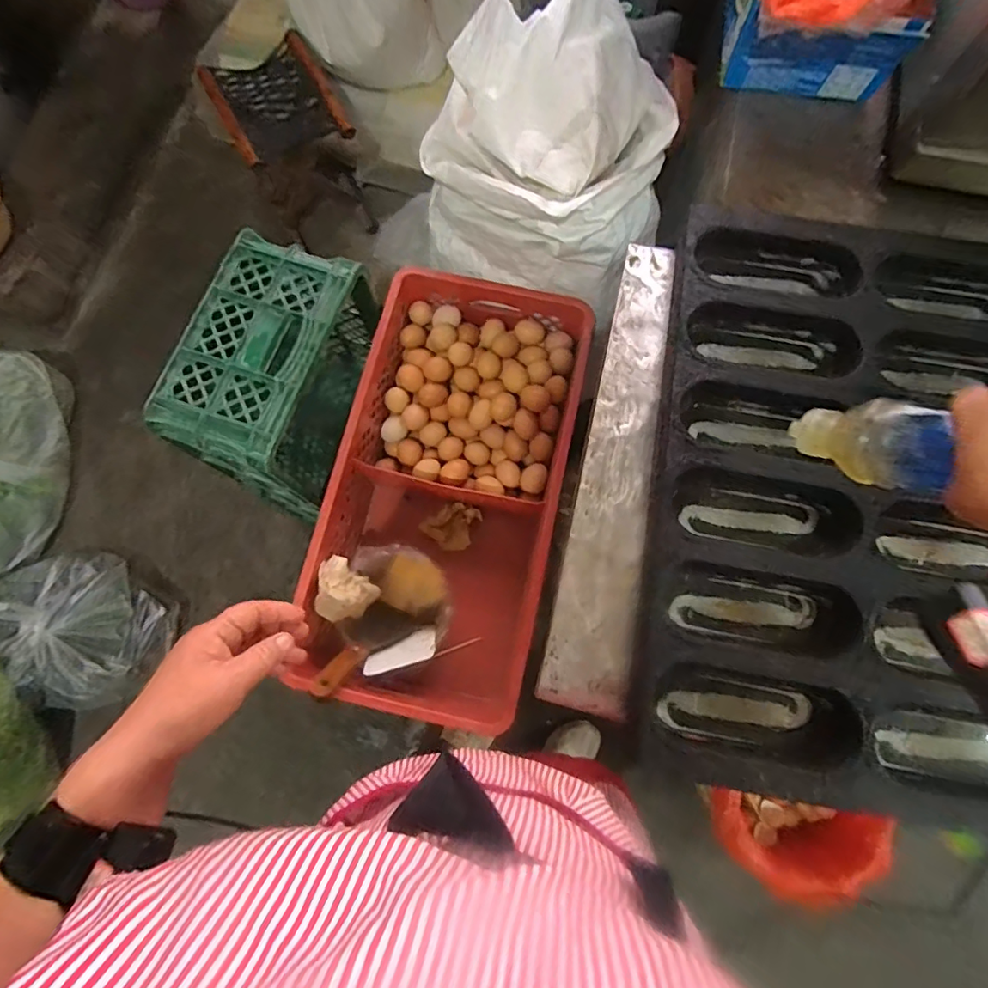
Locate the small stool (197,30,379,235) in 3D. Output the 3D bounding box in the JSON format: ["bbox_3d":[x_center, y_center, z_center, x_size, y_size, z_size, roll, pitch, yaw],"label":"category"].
[{"bbox_3d":[-0.483,-0.852,1.372,0.274,0.360,0.296,-28,78,-6],"label":"small stool"}]

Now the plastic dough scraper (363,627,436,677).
[{"bbox_3d":[-0.126,0.226,0.757,0.122,0.058,0.008,-18,113,-35],"label":"plastic dough scraper"}]

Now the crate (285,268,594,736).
[{"bbox_3d":[-0.065,-0.003,0.864,0.321,0.210,0.642,12,77,3],"label":"crate"}]

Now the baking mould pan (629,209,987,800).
[{"bbox_3d":[0.365,-0.011,0.548,0.391,0.055,0.585,10,77,3],"label":"baking mould pan"}]

